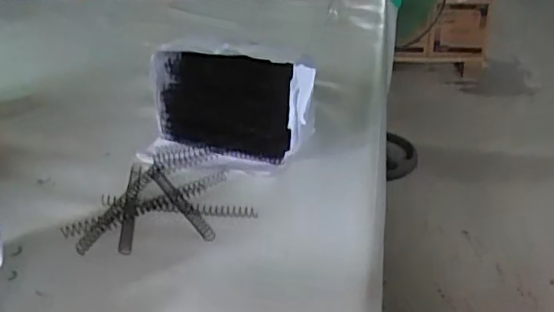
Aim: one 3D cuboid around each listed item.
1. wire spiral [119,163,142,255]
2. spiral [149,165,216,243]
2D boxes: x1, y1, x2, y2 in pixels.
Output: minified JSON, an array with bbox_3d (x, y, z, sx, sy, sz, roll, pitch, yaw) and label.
[{"bbox_3d":[-0.156,0.048,0.619,0.014,0.014,0.152,-5,32,-5],"label":"wire spiral"},{"bbox_3d":[-0.112,0.042,0.633,0.021,0.013,0.167,-19,35,-25],"label":"spiral"}]

